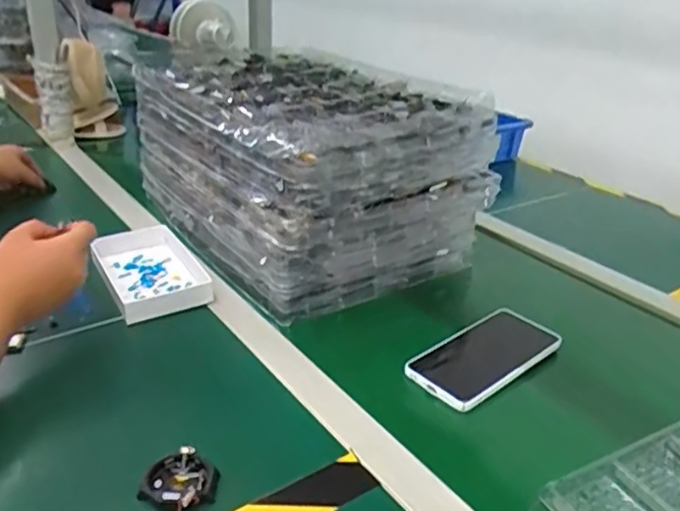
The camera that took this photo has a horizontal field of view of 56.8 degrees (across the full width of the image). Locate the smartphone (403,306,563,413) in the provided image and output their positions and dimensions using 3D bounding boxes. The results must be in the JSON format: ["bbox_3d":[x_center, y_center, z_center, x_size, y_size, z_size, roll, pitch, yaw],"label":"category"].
[{"bbox_3d":[0.148,0.100,0.641,0.170,0.015,0.082,-19,33,-37],"label":"smartphone"}]

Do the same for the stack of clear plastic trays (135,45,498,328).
[{"bbox_3d":[-0.061,-0.142,0.884,0.318,0.190,0.448,-14,31,-32],"label":"stack of clear plastic trays"}]

